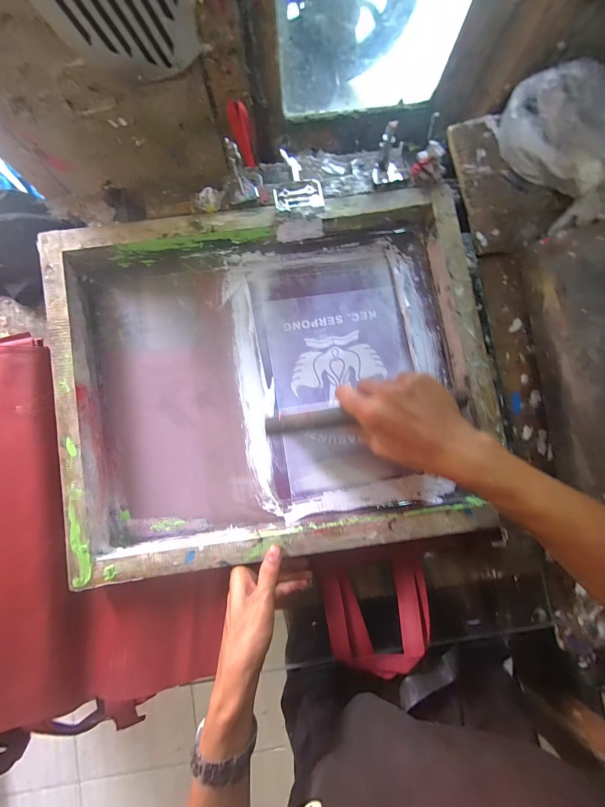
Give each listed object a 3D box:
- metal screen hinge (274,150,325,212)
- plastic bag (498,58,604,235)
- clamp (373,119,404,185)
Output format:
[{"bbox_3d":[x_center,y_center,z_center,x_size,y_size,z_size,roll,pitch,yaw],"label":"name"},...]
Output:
[{"bbox_3d":[-0.008,-0.289,0.366,0.061,0.021,0.086,-8,85,-1],"label":"metal screen hinge"},{"bbox_3d":[0.385,-0.365,0.382,0.136,0.101,0.224,-33,87,-3],"label":"plastic bag"},{"bbox_3d":[0.119,-0.324,0.374,0.042,0.034,0.046,12,85,1],"label":"clamp"}]

